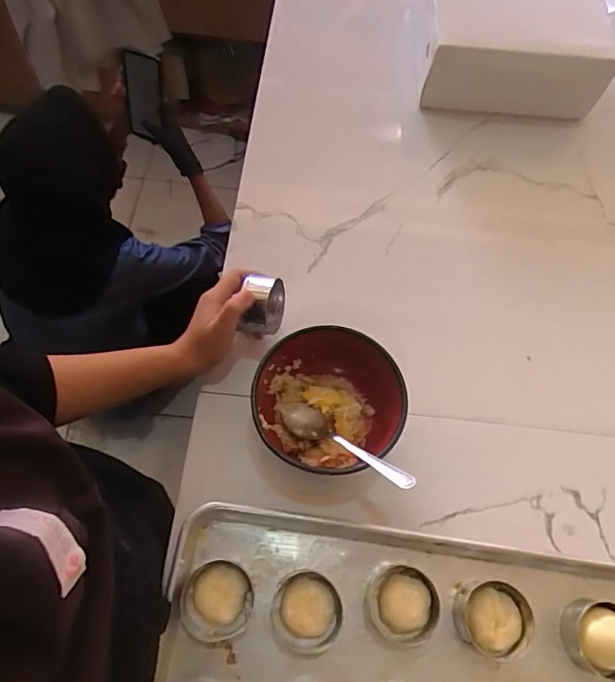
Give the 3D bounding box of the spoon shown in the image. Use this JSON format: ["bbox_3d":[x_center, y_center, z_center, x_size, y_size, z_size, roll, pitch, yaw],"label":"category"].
[{"bbox_3d":[0.034,0.097,0.469,0.157,0.015,0.033,23,61,43],"label":"spoon"}]

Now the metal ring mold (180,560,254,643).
[{"bbox_3d":[-0.080,0.233,0.444,0.063,0.018,0.064,1,66,-3],"label":"metal ring mold"}]

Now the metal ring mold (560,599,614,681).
[{"bbox_3d":[0.266,0.268,0.445,0.062,0.029,0.061,1,66,-3],"label":"metal ring mold"}]

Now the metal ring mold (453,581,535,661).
[{"bbox_3d":[0.169,0.251,0.447,0.066,0.018,0.061,1,66,-3],"label":"metal ring mold"}]

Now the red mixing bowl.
[{"bbox_3d":[0.020,0.065,0.500,0.139,0.072,0.140,1,66,-3],"label":"red mixing bowl"}]

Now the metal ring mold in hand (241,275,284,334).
[{"bbox_3d":[-0.046,-0.034,0.523,0.040,0.061,0.049,5,65,-1],"label":"metal ring mold in hand"}]

